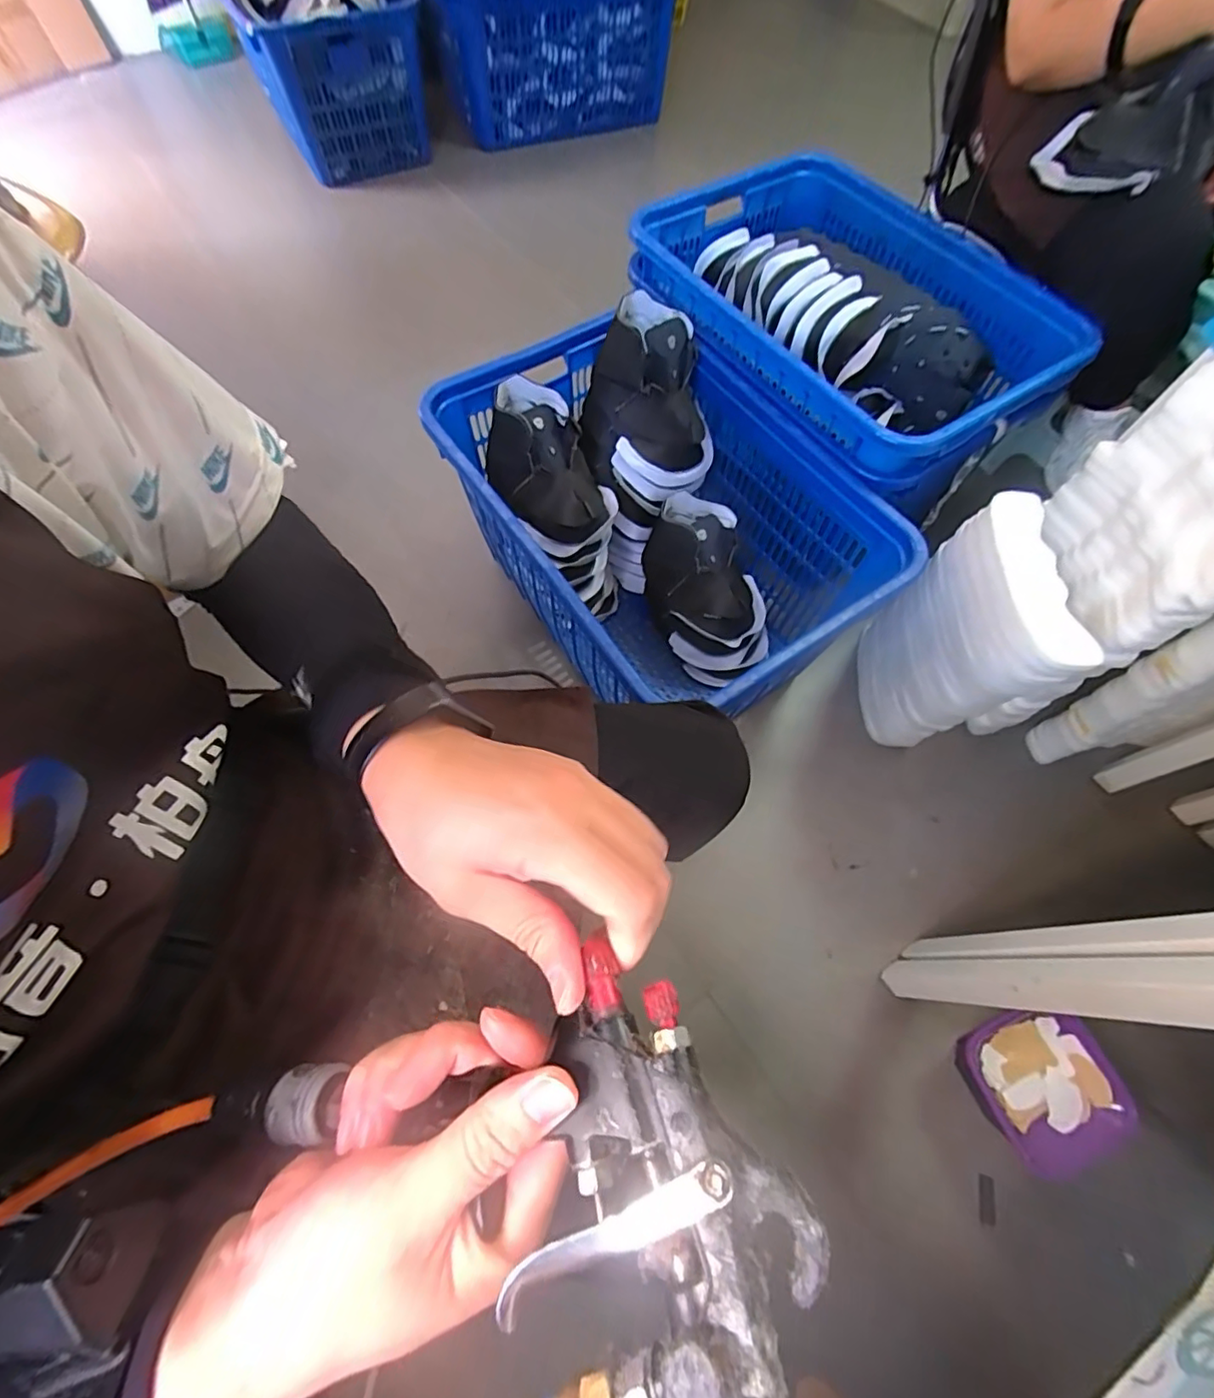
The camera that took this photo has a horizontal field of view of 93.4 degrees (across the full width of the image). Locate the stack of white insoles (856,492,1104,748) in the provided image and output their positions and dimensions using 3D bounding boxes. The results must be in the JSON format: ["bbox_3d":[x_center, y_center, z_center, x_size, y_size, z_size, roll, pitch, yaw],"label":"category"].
[{"bbox_3d":[0.540,-0.085,0.921,0.104,0.415,0.269,7,65,2],"label":"stack of white insoles"}]

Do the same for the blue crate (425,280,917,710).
[{"bbox_3d":[0.084,-0.293,1.035,0.520,0.406,0.729,-32,70,-15],"label":"blue crate"}]

